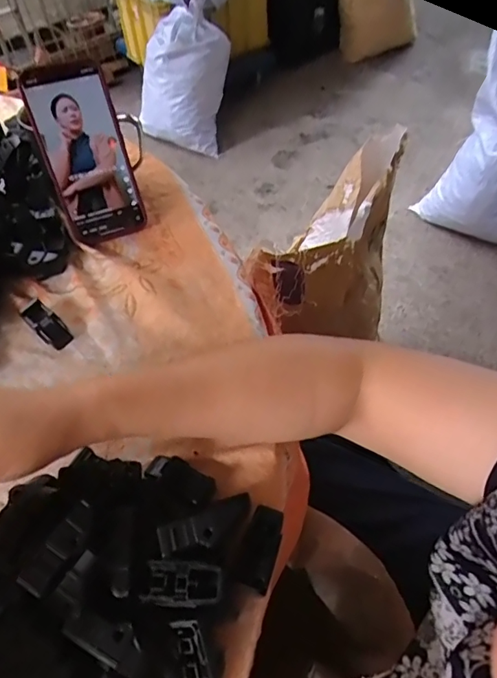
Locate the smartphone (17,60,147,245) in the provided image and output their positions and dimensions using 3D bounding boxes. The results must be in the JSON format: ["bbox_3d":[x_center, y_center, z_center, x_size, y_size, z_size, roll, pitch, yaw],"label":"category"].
[{"bbox_3d":[-0.153,-0.171,0.457,0.074,0.153,0.009,-18,25,-9],"label":"smartphone"}]

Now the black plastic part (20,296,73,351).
[{"bbox_3d":[-0.173,-0.014,0.414,0.050,0.015,0.022,43,64,10],"label":"black plastic part"}]

